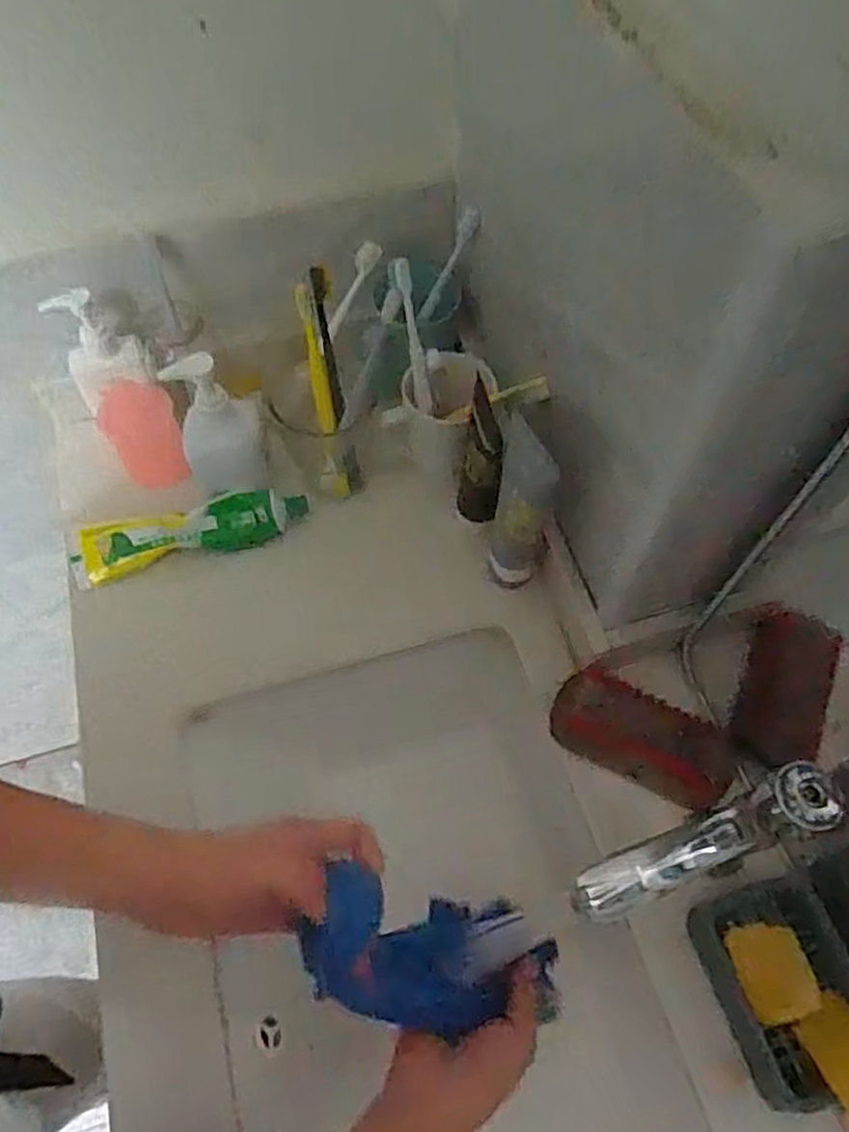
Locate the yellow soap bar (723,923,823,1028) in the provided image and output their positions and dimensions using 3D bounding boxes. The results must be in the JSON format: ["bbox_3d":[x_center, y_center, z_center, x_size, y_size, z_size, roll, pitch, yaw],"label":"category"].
[{"bbox_3d":[0.220,0.256,0.461,0.044,0.012,0.054,-11,61,-7],"label":"yellow soap bar"}]

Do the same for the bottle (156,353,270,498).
[{"bbox_3d":[-0.166,-0.117,0.595,0.071,0.116,0.055,-21,63,-12],"label":"bottle"}]

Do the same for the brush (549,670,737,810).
[{"bbox_3d":[0.158,0.127,0.539,0.130,0.035,0.059,22,63,12],"label":"brush"}]

